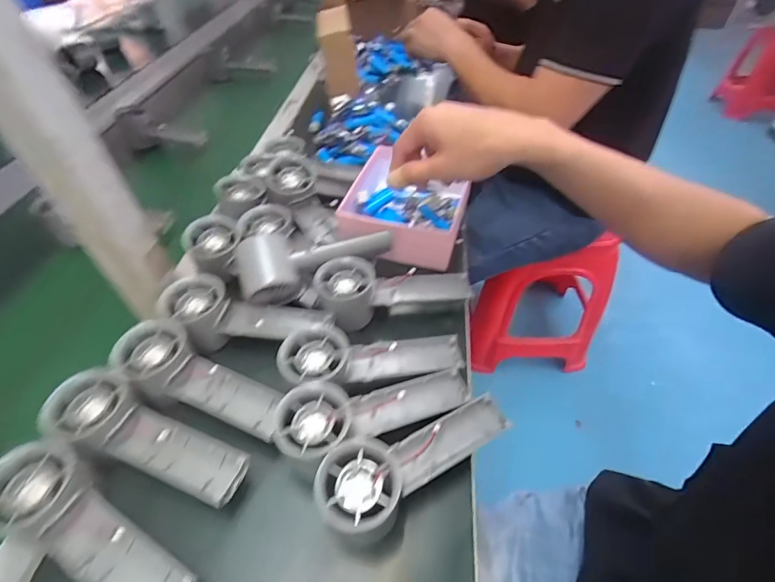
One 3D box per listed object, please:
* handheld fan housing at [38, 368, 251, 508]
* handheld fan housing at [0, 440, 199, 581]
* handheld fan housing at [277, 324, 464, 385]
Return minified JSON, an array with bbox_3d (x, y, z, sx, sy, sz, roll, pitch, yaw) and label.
[{"bbox_3d":[-0.180,0.105,0.311,0.151,0.035,0.053,14,48,12],"label":"handheld fan housing"},{"bbox_3d":[-0.197,0.161,0.272,0.158,0.027,0.055,30,53,10],"label":"handheld fan housing"},{"bbox_3d":[-0.014,0.061,0.368,0.158,0.034,0.059,3,46,-16],"label":"handheld fan housing"}]

